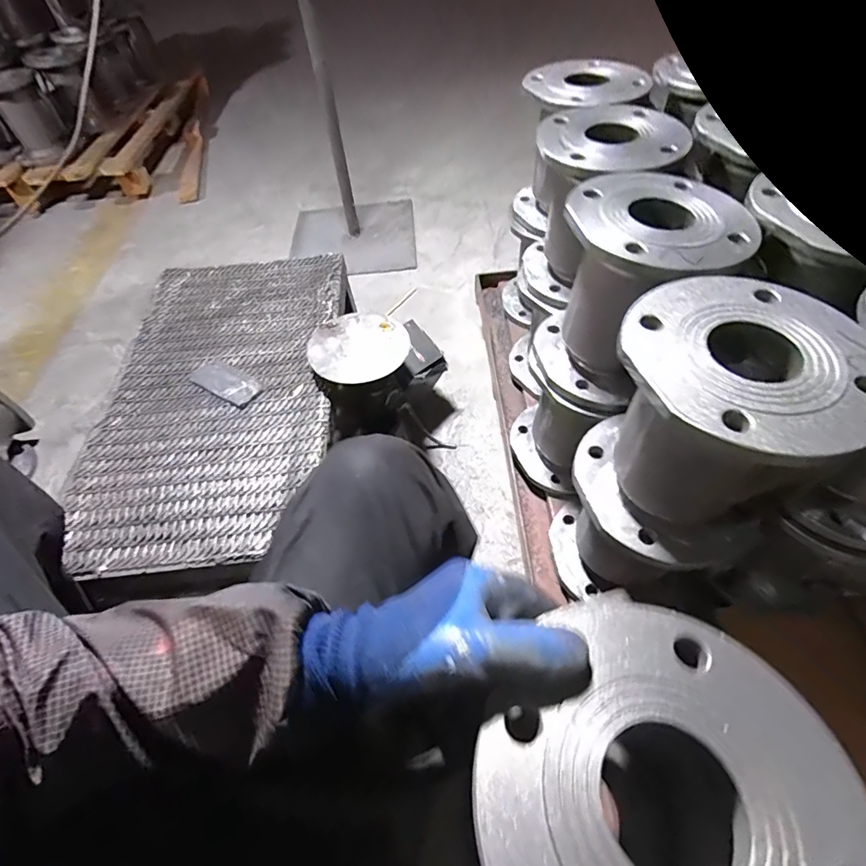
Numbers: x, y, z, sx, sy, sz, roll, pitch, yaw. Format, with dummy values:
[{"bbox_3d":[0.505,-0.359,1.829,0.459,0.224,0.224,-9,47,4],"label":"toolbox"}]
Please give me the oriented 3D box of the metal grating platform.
[{"bbox_3d":[-0.365,-0.091,0.795,0.388,0.039,0.661,-3,53,2],"label":"metal grating platform"}]

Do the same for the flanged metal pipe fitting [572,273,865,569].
[{"bbox_3d":[0.238,-0.003,0.410,0.167,0.190,0.173,-36,59,-20],"label":"flanged metal pipe fitting"}]

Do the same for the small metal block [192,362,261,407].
[{"bbox_3d":[-0.357,-0.090,0.795,0.138,0.013,0.058,27,60,22],"label":"small metal block"}]

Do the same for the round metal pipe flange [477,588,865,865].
[{"bbox_3d":[0.112,0.173,0.215,0.160,0.022,0.175,-2,54,3],"label":"round metal pipe flange"}]

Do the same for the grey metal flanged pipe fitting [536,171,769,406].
[{"bbox_3d":[0.221,-0.155,0.522,0.174,0.191,0.192,15,56,14],"label":"grey metal flanged pipe fitting"}]

